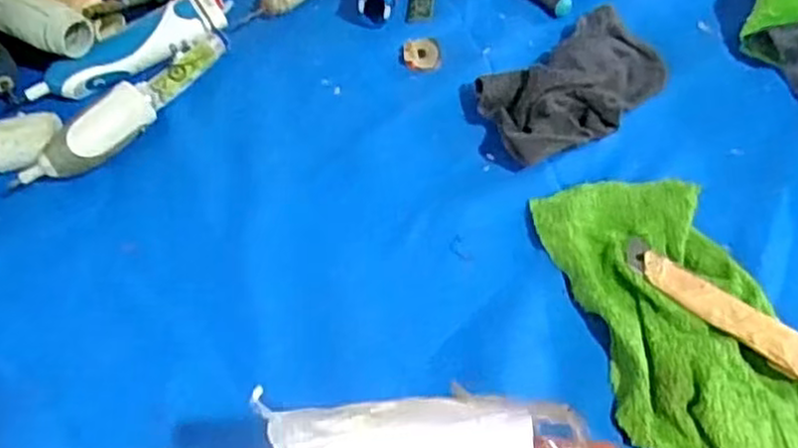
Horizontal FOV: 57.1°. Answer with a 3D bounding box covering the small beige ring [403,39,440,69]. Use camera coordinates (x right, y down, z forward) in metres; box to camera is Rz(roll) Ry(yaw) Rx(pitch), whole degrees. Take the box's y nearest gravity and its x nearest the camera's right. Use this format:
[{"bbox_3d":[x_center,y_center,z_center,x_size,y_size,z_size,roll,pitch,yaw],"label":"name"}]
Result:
[{"bbox_3d":[0.015,-0.117,0.499,0.024,0.009,0.020,-1,61,4],"label":"small beige ring"}]

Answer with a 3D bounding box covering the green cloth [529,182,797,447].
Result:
[{"bbox_3d":[0.154,0.061,0.377,0.101,0.018,0.210,-15,61,-4],"label":"green cloth"}]

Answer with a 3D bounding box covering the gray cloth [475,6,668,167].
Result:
[{"bbox_3d":[0.110,-0.090,0.460,0.129,0.026,0.075,-35,64,-15],"label":"gray cloth"}]

